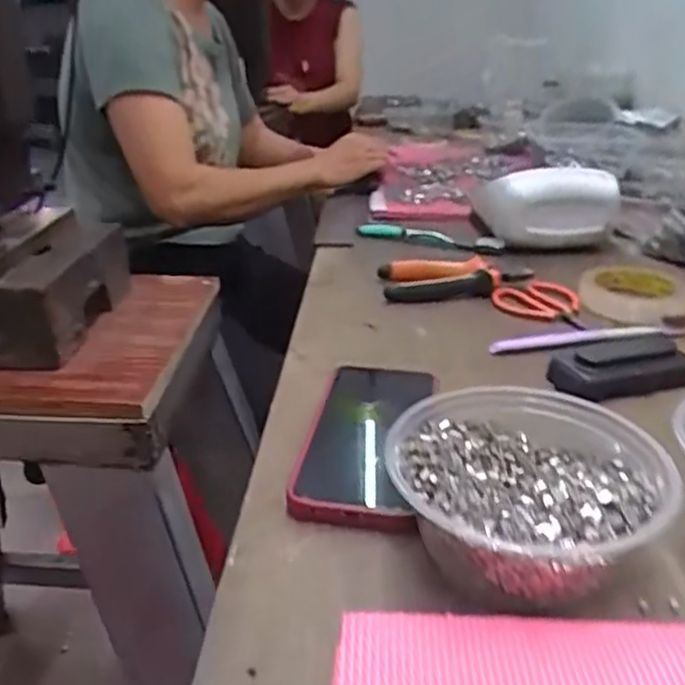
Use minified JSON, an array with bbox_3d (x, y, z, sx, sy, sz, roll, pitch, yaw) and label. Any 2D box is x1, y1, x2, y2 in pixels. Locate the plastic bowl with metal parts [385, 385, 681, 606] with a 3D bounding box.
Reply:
[{"bbox_3d":[0.092,0.077,0.352,0.129,0.055,0.119,-1,26,1],"label":"plastic bowl with metal parts"}]

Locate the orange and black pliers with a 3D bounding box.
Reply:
[{"bbox_3d":[0.114,-0.069,0.712,0.146,0.027,0.073,-4,26,-5],"label":"orange and black pliers"}]

